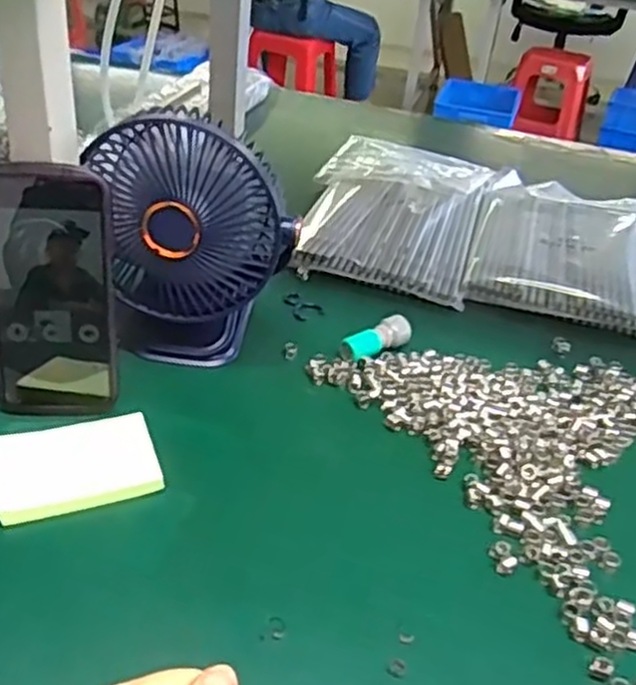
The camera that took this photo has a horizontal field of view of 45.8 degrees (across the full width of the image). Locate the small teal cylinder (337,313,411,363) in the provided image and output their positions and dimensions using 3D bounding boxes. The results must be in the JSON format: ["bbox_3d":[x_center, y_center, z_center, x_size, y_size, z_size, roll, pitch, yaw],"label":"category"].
[{"bbox_3d":[0.047,-0.003,0.608,0.063,0.019,0.022,-16,39,-31],"label":"small teal cylinder"}]

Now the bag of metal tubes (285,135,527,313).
[{"bbox_3d":[0.087,-0.154,0.832,0.205,0.034,0.332,16,34,13],"label":"bag of metal tubes"}]

